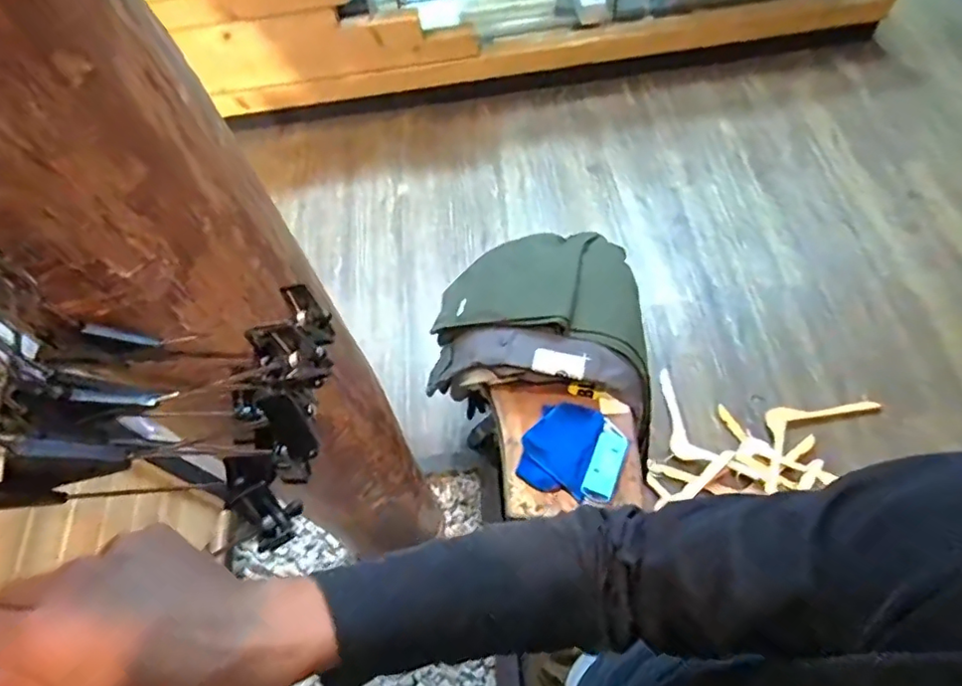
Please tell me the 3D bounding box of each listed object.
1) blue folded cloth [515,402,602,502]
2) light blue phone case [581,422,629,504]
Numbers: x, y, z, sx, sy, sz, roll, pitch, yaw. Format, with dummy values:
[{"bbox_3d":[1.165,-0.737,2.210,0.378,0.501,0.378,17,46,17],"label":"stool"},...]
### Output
[{"bbox_3d":[0.145,0.180,1.027,0.129,0.033,0.180,16,63,14],"label":"blue folded cloth"},{"bbox_3d":[0.223,0.210,0.995,0.050,0.008,0.145,16,53,21],"label":"light blue phone case"}]

